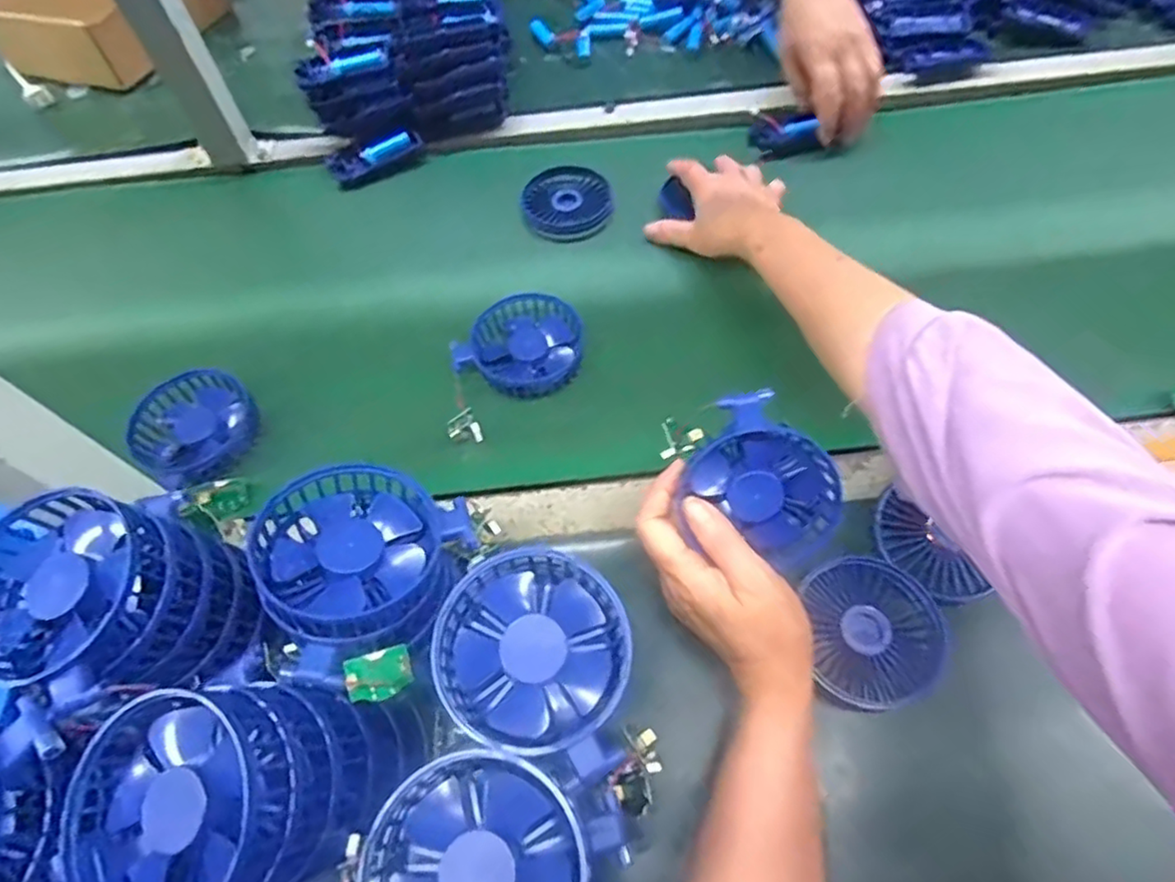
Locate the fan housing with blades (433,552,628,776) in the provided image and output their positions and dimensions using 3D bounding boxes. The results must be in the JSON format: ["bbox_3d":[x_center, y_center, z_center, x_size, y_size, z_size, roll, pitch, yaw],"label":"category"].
[{"bbox_3d":[-0.025,0.100,0.314,0.091,0.026,0.091,-2,59,3],"label":"fan housing with blades"}]

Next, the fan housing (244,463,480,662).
[{"bbox_3d":[-0.116,0.062,0.339,0.089,0.036,0.089,7,53,-10],"label":"fan housing"}]

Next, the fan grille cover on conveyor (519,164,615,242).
[{"bbox_3d":[-0.019,-0.234,0.630,0.086,0.024,0.081,-7,59,0],"label":"fan grille cover on conveyor"}]

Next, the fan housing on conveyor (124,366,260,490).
[{"bbox_3d":[-0.298,-0.011,0.494,0.085,0.021,0.095,-39,64,-18],"label":"fan housing on conveyor"}]

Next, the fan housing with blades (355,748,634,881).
[{"bbox_3d":[-0.043,0.180,0.274,0.095,0.036,0.099,29,65,19],"label":"fan housing with blades"}]

